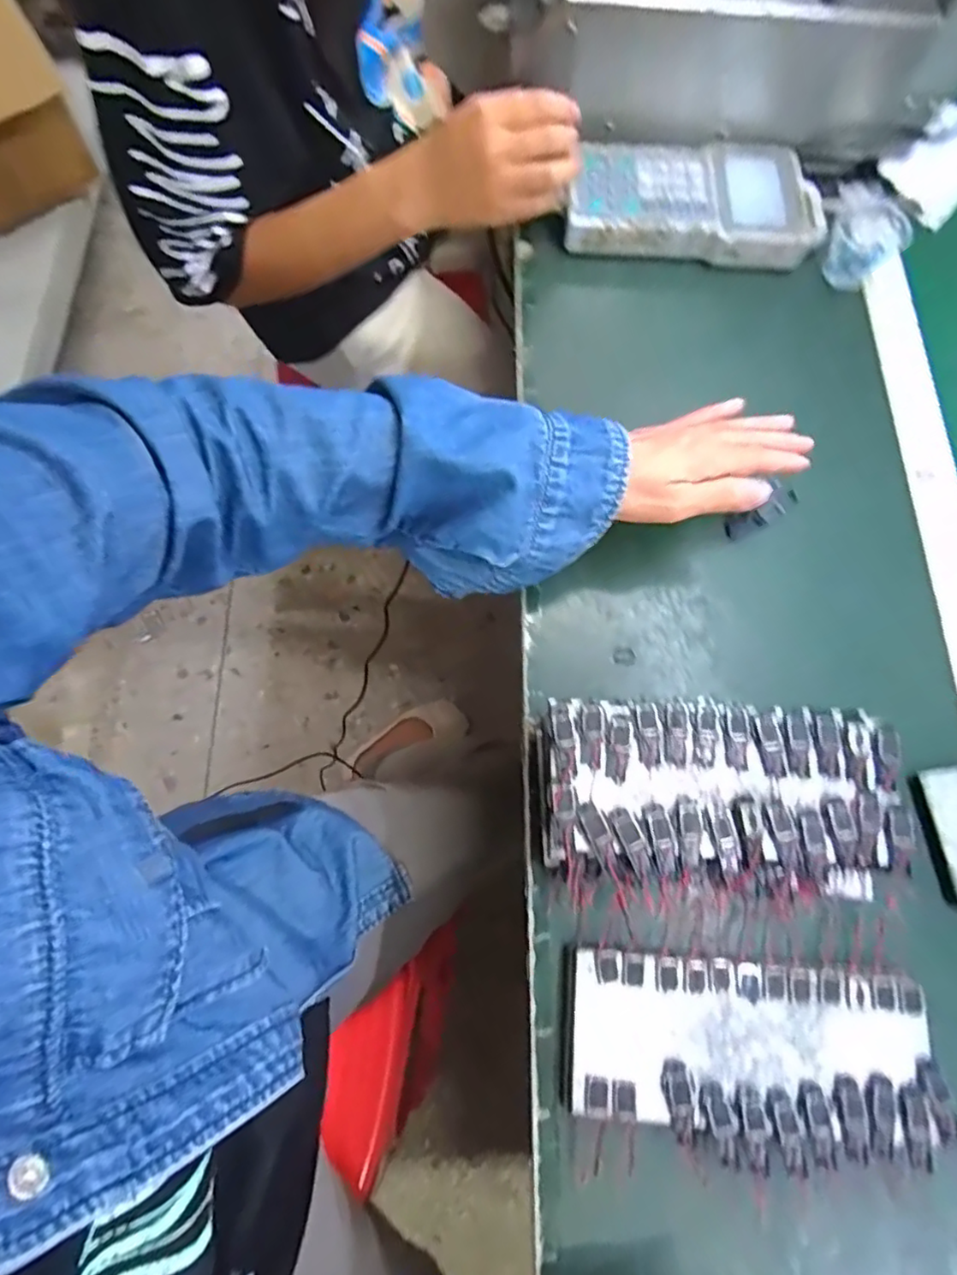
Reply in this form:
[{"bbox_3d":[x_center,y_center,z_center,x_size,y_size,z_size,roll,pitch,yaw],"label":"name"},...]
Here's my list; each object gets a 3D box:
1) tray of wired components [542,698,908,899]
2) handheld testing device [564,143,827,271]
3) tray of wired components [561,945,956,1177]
[{"bbox_3d":[0.141,0.095,0.366,0.205,0.048,0.108,3,73,-1],"label":"tray of wired components"},{"bbox_3d":[0.191,-0.381,0.526,0.219,0.031,0.112,6,73,0],"label":"handheld testing device"},{"bbox_3d":[0.152,0.235,0.341,0.205,0.017,0.095,5,73,0],"label":"tray of wired components"}]

